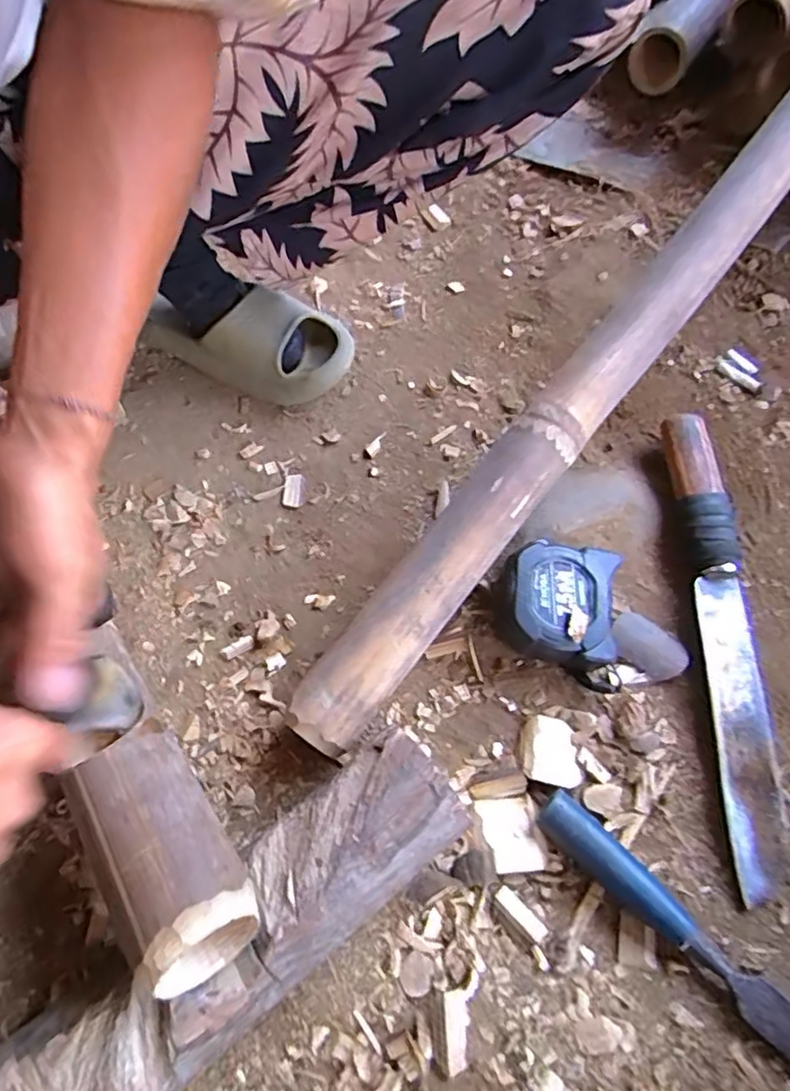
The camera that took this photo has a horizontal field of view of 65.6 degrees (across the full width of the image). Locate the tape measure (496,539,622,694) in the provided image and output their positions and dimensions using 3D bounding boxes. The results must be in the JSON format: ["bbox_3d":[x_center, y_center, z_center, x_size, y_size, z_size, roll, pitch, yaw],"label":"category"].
[{"bbox_3d":[0.121,0.047,0.434,0.098,0.049,0.091,7,61,5],"label":"tape measure"}]

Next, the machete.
[{"bbox_3d":[0.236,0.052,0.435,0.041,0.036,0.339,2,61,2],"label":"machete"}]

